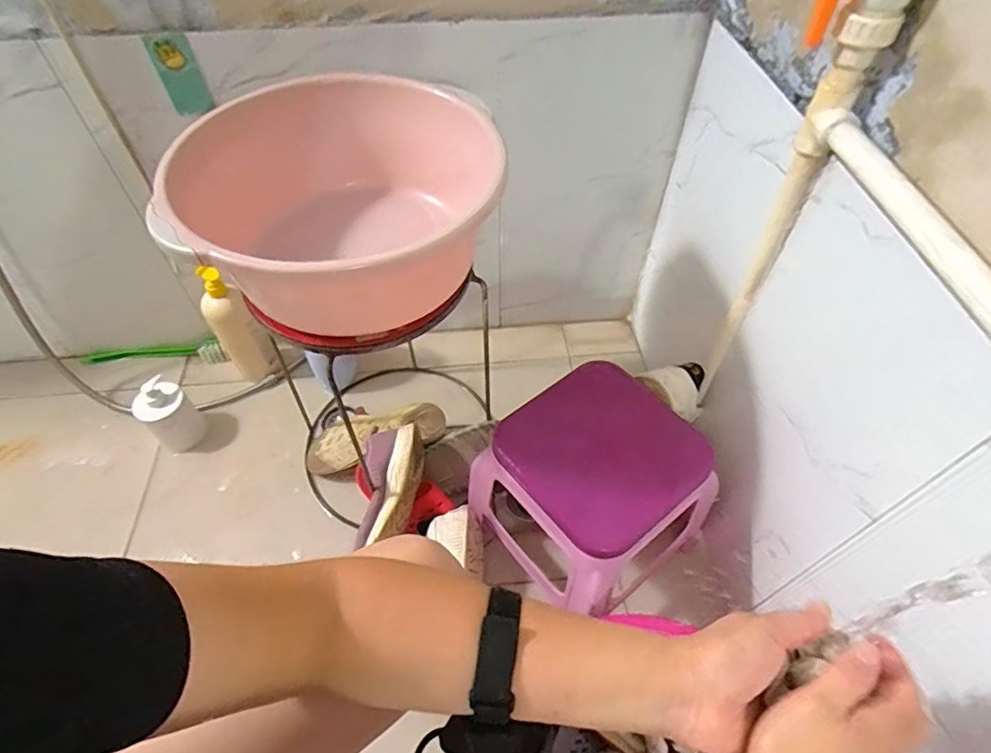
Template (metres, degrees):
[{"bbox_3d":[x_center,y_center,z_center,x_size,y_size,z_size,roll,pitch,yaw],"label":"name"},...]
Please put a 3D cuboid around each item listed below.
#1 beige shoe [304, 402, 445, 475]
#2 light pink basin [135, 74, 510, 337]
[{"bbox_3d":[-0.213,0.113,0.982,0.248,0.076,0.096,-8,53,-5],"label":"beige shoe"},{"bbox_3d":[-0.178,-0.181,0.616,0.348,0.147,0.322,-3,53,-1],"label":"light pink basin"}]

